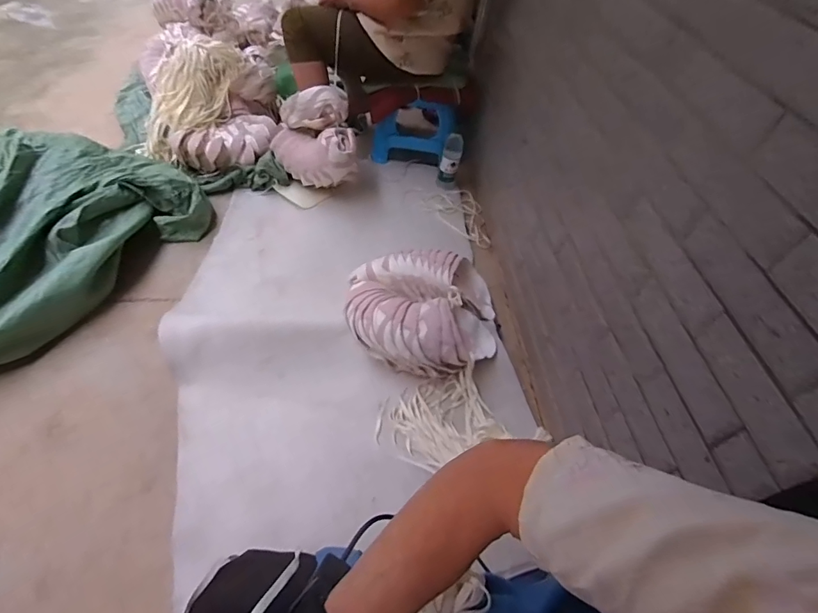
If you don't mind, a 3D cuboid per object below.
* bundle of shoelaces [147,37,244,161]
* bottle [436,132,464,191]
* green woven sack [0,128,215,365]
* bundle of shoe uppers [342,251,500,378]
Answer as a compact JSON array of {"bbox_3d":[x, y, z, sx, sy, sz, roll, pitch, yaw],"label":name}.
[{"bbox_3d":[-0.692,-0.649,1.385,0.427,0.164,0.151,-48,60,9],"label":"bundle of shoelaces"},{"bbox_3d":[0.138,-0.483,1.465,0.068,0.173,0.068,9,49,-2],"label":"bottle"},{"bbox_3d":[-0.951,-0.172,1.086,0.522,0.218,0.819,27,51,13],"label":"green woven sack"},{"bbox_3d":[0.044,0.004,1.065,0.376,0.152,0.326,3,50,-7],"label":"bundle of shoe uppers"}]

